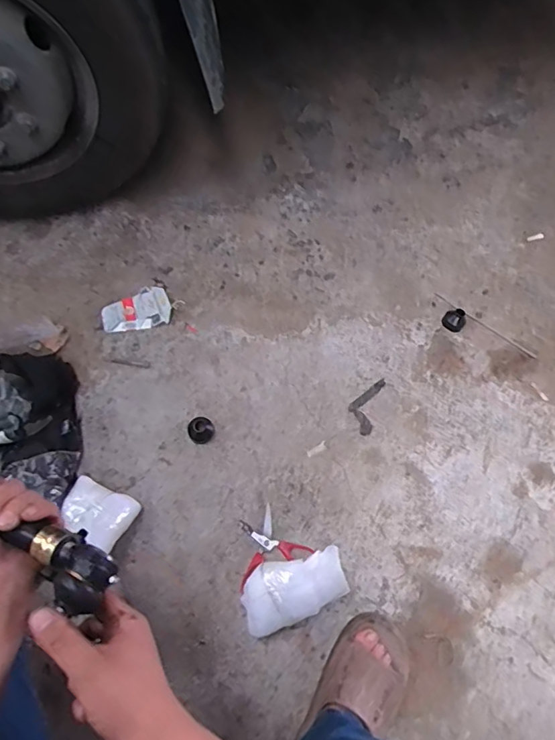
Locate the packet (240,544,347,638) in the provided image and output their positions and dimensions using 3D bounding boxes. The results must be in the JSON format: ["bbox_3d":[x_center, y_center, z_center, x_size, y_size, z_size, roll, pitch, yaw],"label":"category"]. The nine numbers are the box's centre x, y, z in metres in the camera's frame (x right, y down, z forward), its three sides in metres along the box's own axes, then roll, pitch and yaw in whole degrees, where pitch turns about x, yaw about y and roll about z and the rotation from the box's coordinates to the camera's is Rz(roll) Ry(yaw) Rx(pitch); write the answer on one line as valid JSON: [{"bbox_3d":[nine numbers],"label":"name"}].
[{"bbox_3d":[0.023,0.331,0.774,0.154,0.087,0.088,-16,68,-11],"label":"packet"}]

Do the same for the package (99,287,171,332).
[{"bbox_3d":[-0.265,-0.111,0.960,0.123,0.025,0.073,-14,68,-10],"label":"package"}]

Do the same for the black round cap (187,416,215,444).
[{"bbox_3d":[-0.134,0.100,0.886,0.045,0.039,0.044,2,66,-3],"label":"black round cap"}]

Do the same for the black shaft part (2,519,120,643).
[{"bbox_3d":[-0.325,0.140,0.501,0.417,0.061,0.070,14,65,23],"label":"black shaft part"}]

